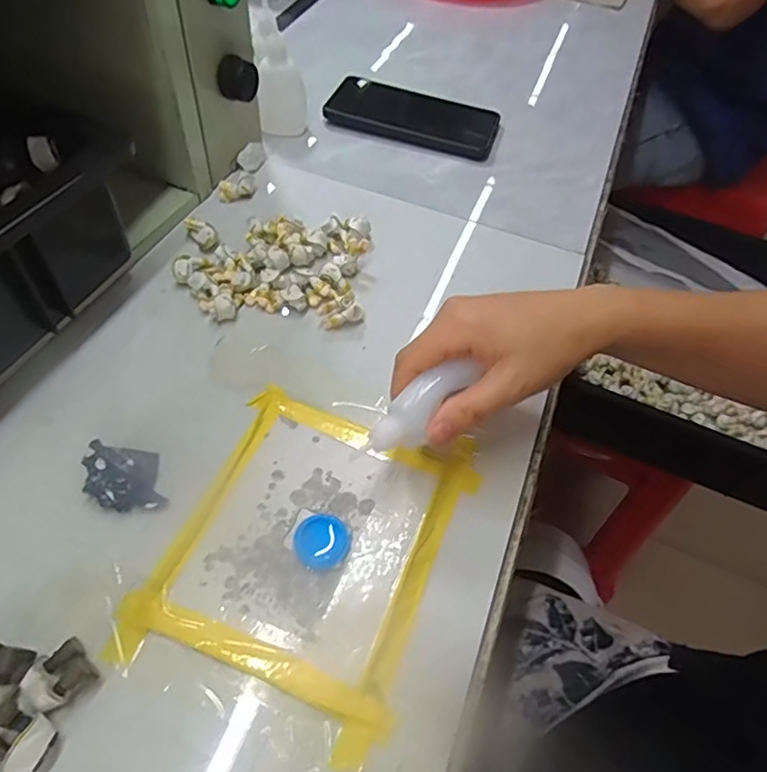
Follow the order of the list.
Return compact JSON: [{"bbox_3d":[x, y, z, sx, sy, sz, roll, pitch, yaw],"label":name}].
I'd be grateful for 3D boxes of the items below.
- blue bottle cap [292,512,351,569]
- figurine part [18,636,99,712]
[{"bbox_3d":[-0.033,0.084,0.306,0.028,0.006,0.030,1,55,-2],"label":"blue bottle cap"},{"bbox_3d":[-0.148,0.134,0.256,0.029,0.018,0.022,-38,65,-25],"label":"figurine part"}]

